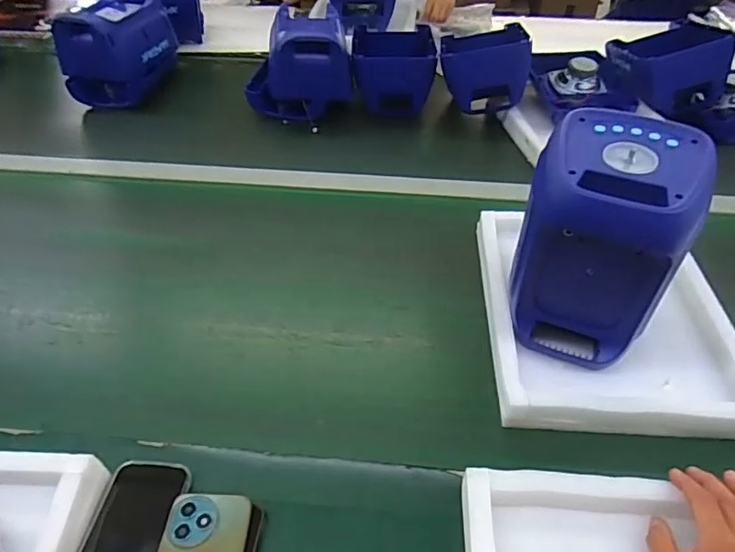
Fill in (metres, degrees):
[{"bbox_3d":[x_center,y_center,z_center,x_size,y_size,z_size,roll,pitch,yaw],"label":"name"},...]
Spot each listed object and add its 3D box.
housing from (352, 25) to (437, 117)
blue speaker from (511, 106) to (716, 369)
[{"bbox_3d":[0.056,-0.454,1.174,0.166,0.123,0.200,0,43,-1],"label":"housing"},{"bbox_3d":[0.263,-0.033,0.617,0.150,0.245,0.154,18,45,17],"label":"blue speaker"}]

